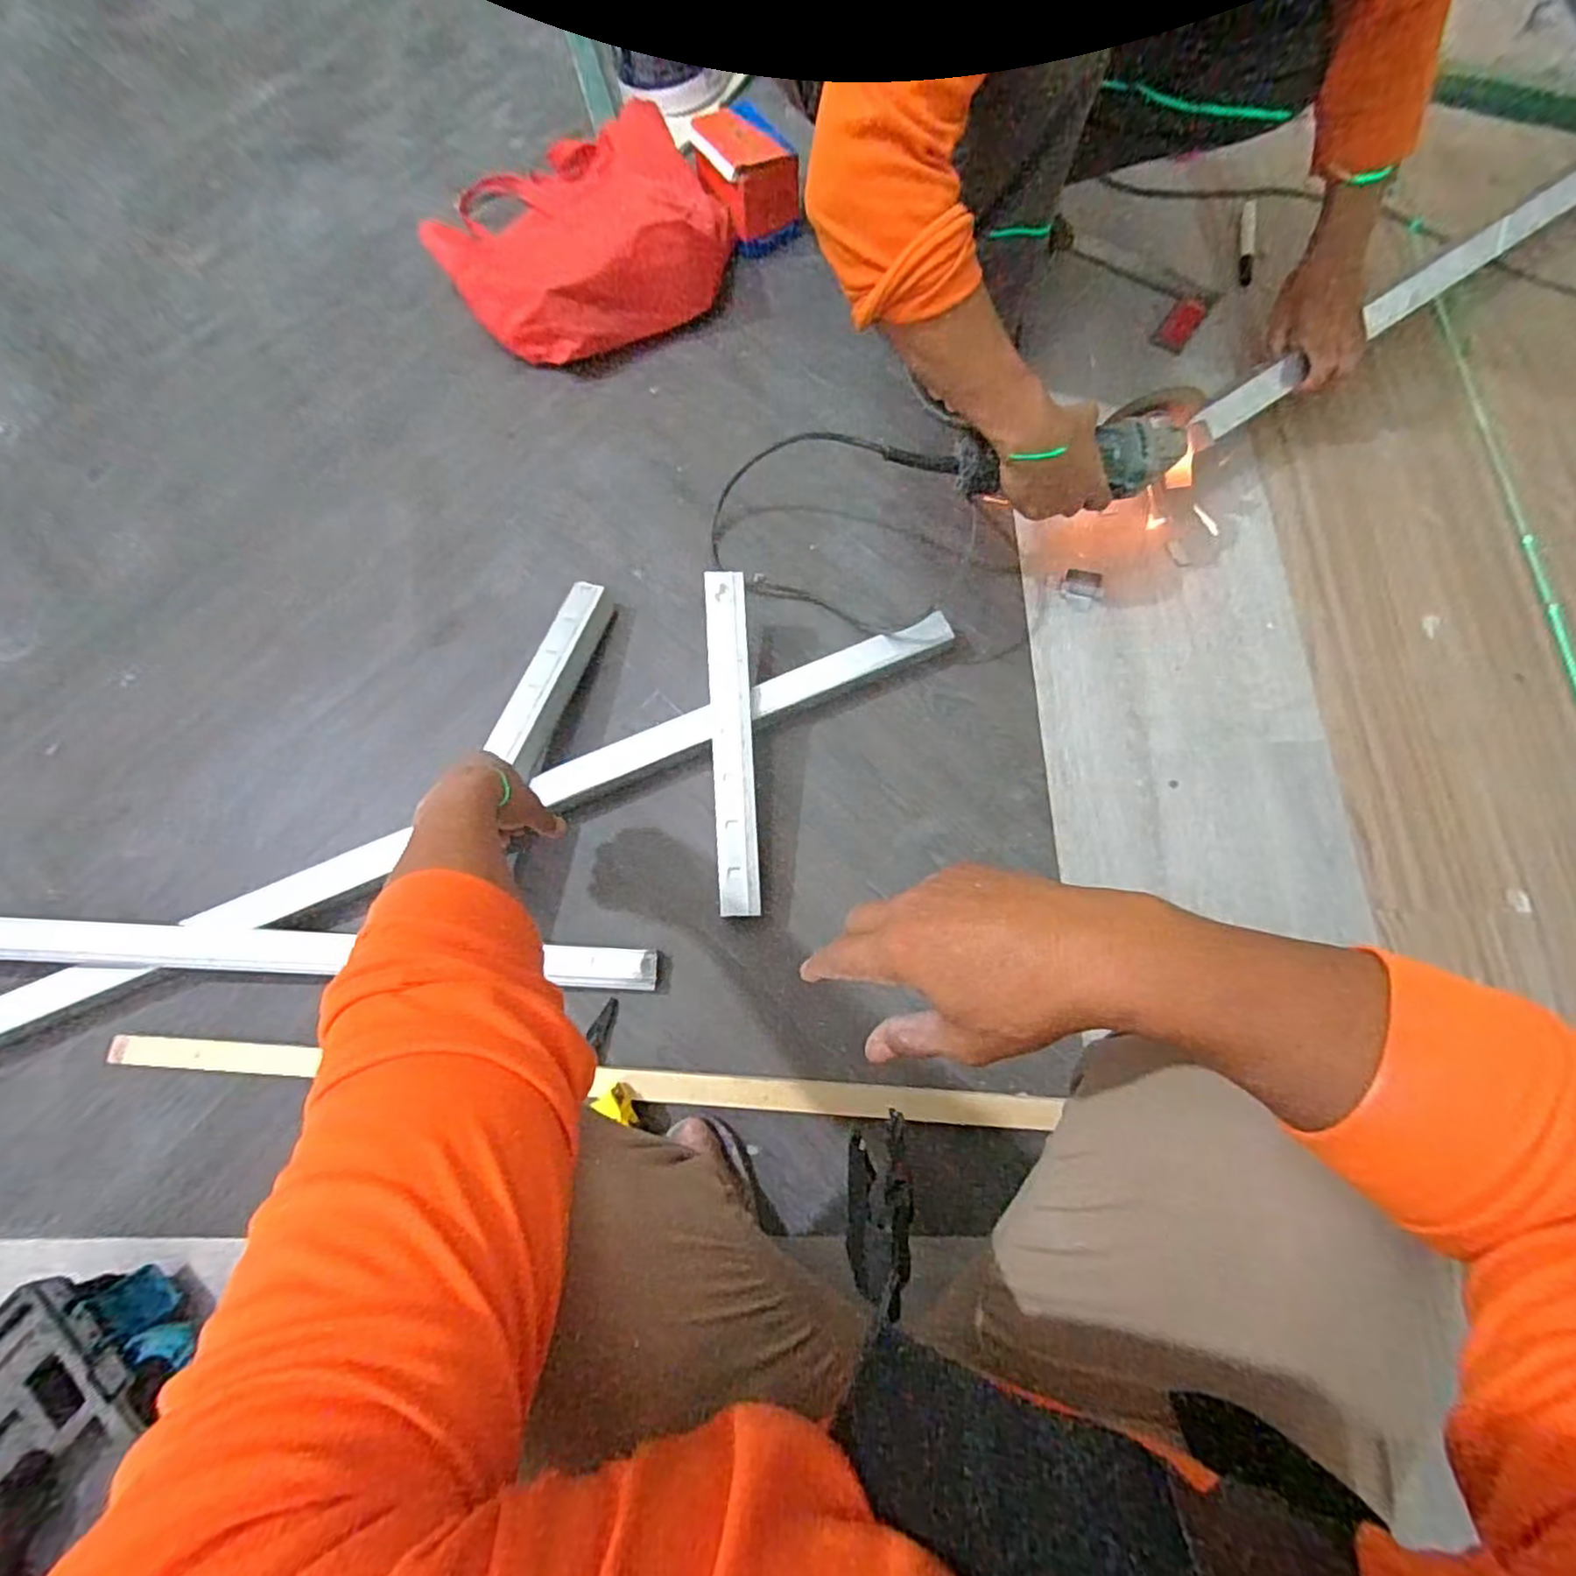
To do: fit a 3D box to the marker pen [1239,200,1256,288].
[{"bbox_3d":[0.621,-0.737,0.938,0.014,0.010,0.144,10,75,5],"label":"marker pen"}]

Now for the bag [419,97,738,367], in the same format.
[{"bbox_3d":[-0.281,-0.755,0.925,0.393,0.127,0.351,-12,74,-2],"label":"bag"}]

